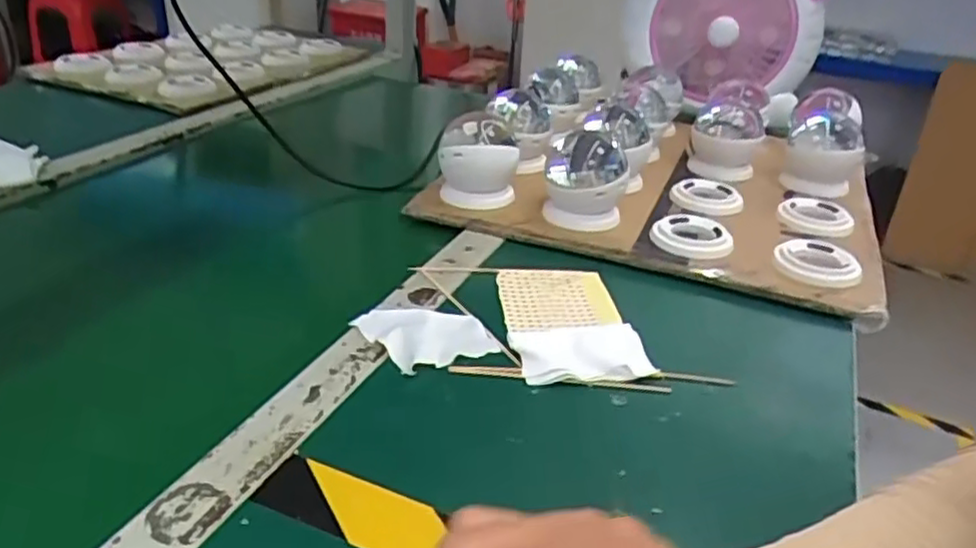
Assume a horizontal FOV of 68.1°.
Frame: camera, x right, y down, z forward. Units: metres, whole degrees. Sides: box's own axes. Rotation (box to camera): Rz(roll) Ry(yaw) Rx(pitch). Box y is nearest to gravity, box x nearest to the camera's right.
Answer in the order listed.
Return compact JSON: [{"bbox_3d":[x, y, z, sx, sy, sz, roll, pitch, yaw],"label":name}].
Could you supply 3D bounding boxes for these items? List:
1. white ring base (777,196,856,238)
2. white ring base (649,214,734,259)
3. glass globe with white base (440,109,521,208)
[{"bbox_3d":[0.318,-0.059,0.710,0.068,0.017,0.066,4,28,-2],"label":"white ring base"},{"bbox_3d":[0.181,-0.038,0.648,0.069,0.013,0.070,6,28,1],"label":"white ring base"},{"bbox_3d":[-0.008,-0.109,0.682,0.073,0.073,0.066,3,28,-4],"label":"glass globe with white base"}]

